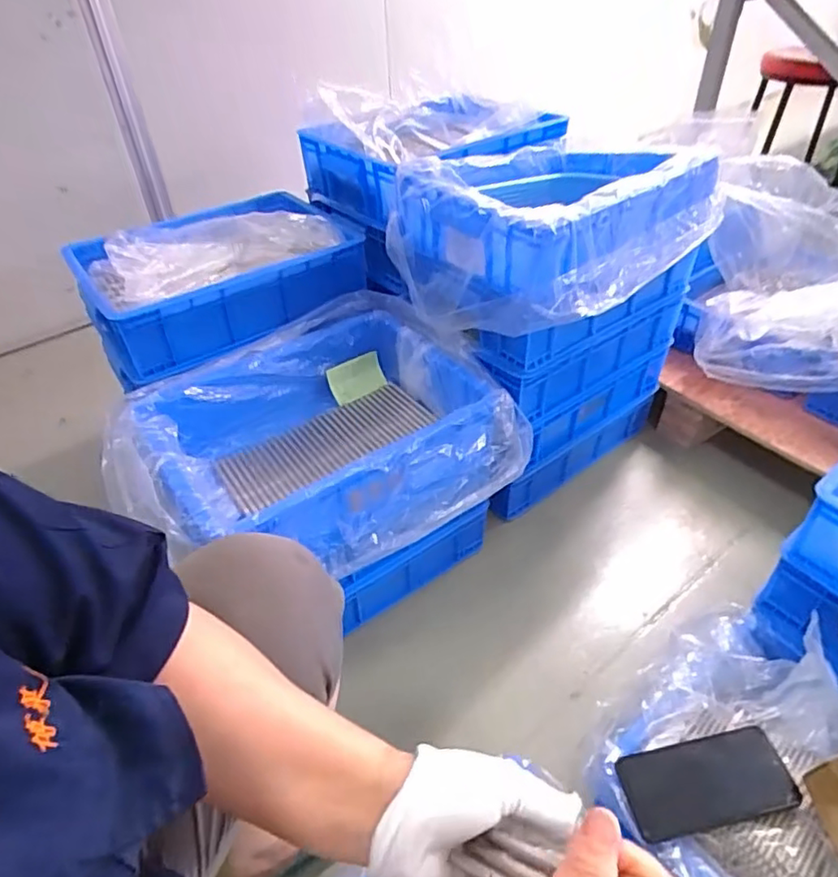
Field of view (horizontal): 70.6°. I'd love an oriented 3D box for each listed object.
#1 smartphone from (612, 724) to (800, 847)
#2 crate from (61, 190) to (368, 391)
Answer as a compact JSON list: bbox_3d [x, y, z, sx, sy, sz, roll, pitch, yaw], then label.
[{"bbox_3d":[0.293,0.353,0.606,0.164,0.011,0.076,-12,60,-2],"label":"smartphone"},{"bbox_3d":[-0.318,-0.276,0.973,0.426,0.117,0.324,-27,46,-26],"label":"crate"}]

